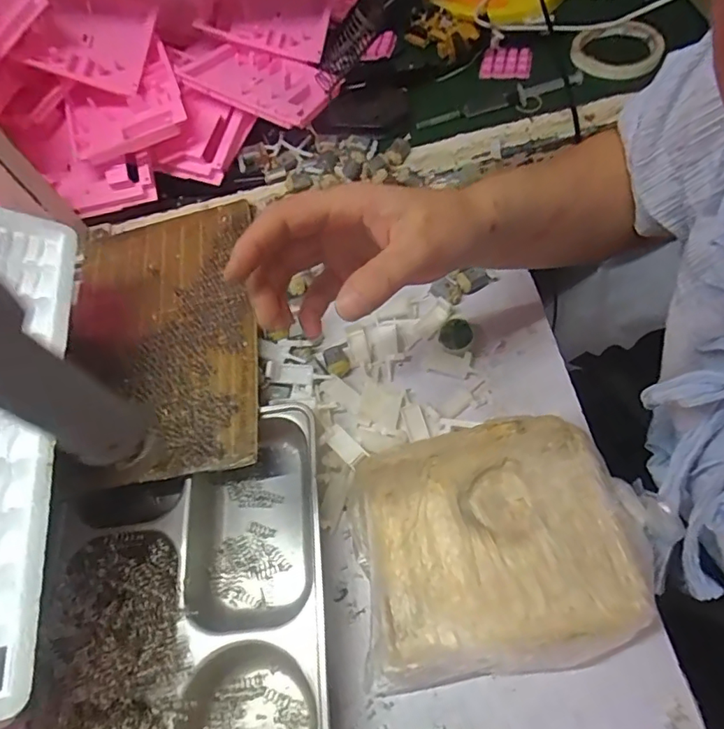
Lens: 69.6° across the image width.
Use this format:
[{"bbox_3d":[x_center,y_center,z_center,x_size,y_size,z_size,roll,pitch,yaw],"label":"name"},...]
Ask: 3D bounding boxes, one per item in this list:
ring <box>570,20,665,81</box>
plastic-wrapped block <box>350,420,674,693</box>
[{"bbox_3d":[0.302,-0.373,0.617,0.097,0.020,0.097,-4,63,8],"label":"ring"},{"bbox_3d":[0.104,0.127,0.377,0.214,0.038,0.166,-13,62,3],"label":"plastic-wrapped block"}]

